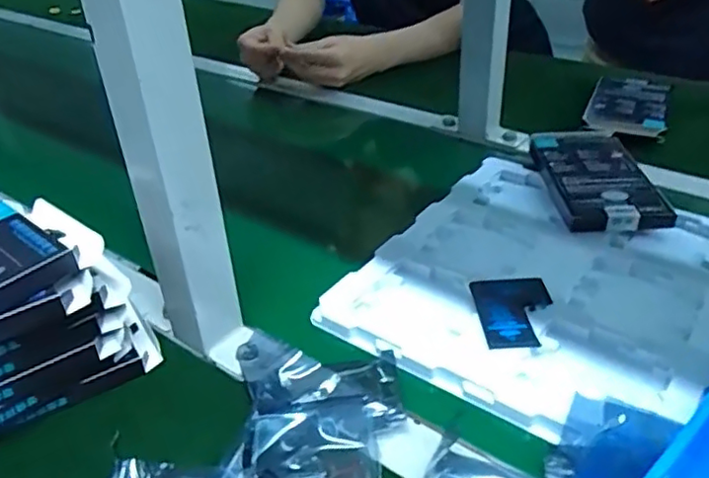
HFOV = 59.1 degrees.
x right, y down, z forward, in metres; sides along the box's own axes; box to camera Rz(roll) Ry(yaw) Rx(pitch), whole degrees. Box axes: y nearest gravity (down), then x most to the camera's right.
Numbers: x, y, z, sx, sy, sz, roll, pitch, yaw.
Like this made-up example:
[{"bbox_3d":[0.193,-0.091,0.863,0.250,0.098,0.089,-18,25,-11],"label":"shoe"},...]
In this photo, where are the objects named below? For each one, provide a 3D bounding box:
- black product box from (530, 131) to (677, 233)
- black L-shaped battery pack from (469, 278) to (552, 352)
[{"bbox_3d":[0.246,-0.062,0.641,0.100,0.026,0.175,-2,34,3],"label":"black product box"},{"bbox_3d":[0.126,0.056,0.485,0.058,0.007,0.079,-10,31,4],"label":"black L-shaped battery pack"}]

